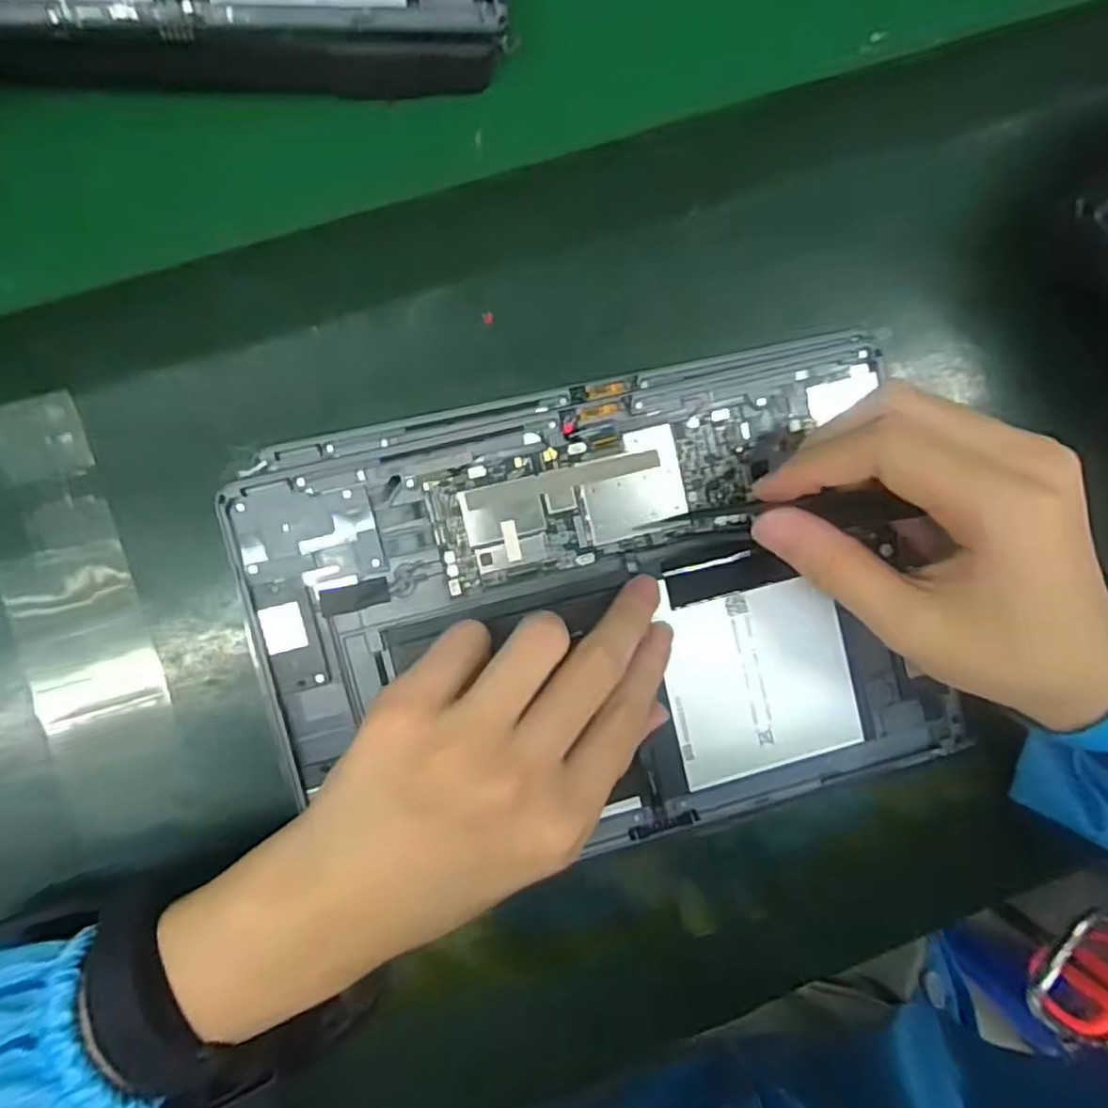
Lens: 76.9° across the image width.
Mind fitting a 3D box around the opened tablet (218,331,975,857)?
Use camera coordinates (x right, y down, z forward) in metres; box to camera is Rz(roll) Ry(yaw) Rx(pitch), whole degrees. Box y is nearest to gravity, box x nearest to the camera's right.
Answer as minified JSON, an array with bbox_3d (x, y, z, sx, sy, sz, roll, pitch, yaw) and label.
[{"bbox_3d":[0.018,0.021,0.272,0.245,0.023,0.171,-12,95,-7],"label":"opened tablet"}]

